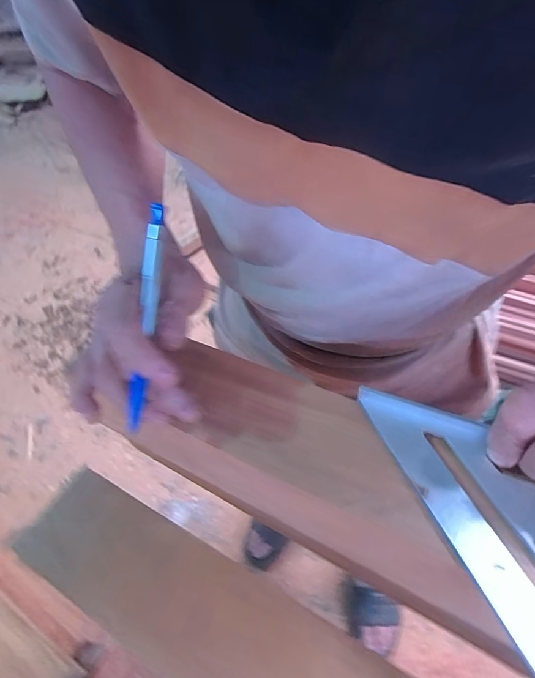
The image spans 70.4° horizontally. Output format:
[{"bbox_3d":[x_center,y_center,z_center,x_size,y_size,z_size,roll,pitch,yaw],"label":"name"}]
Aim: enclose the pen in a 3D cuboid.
[{"bbox_3d":[-0.077,-0.014,0.241,0.007,0.007,0.142,4,85,9],"label":"pen"}]

